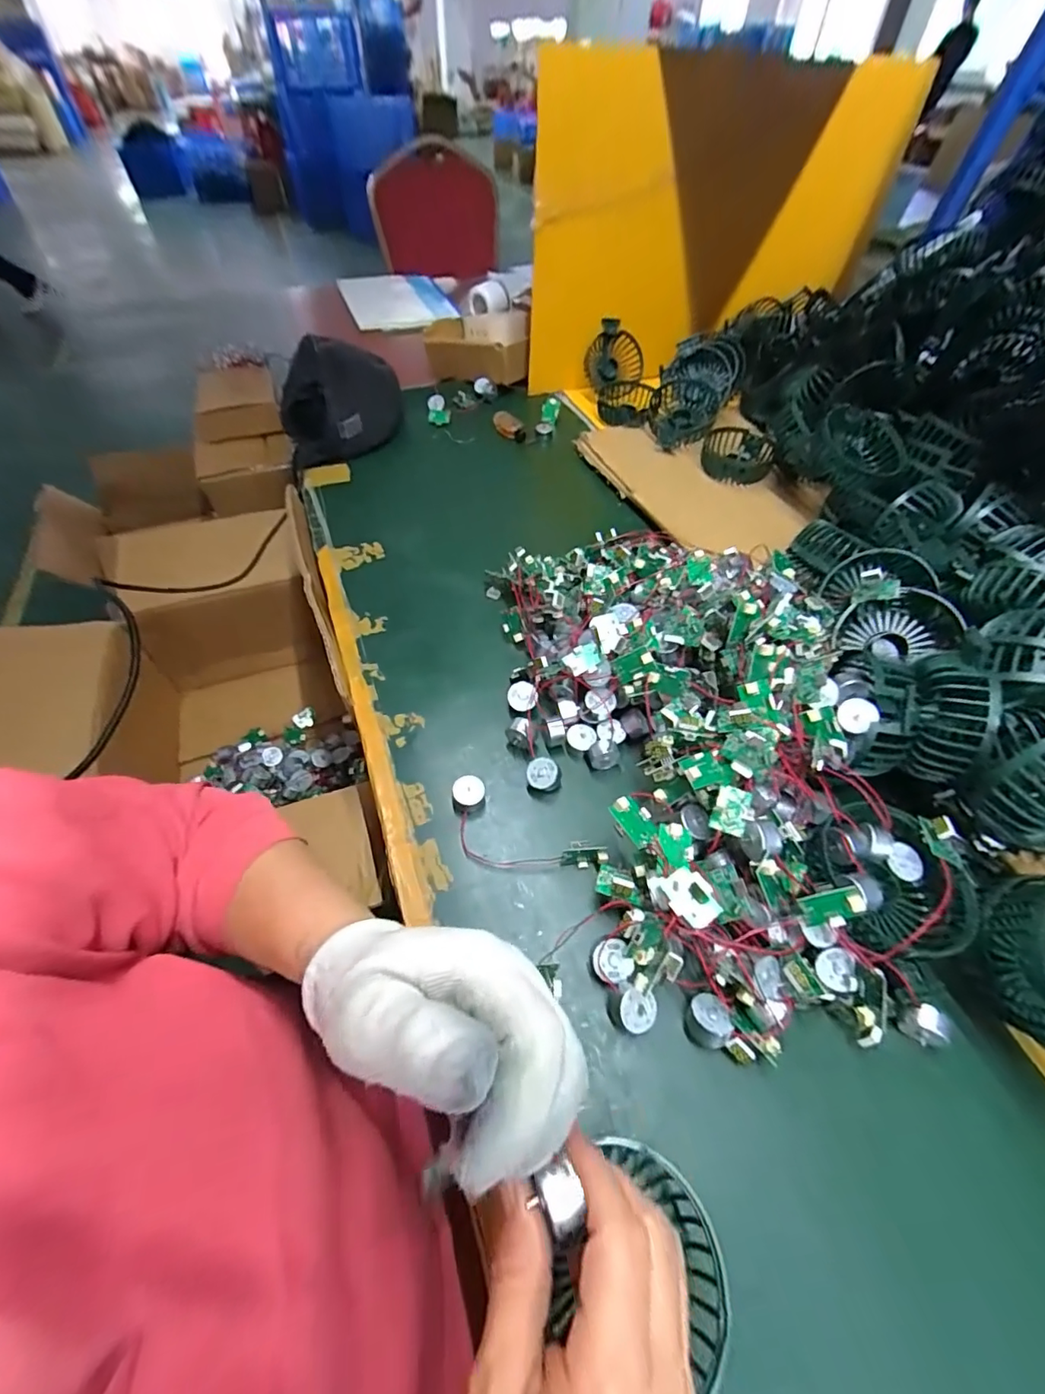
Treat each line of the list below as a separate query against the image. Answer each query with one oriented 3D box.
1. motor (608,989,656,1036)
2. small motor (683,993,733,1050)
[{"bbox_3d":[0.062,0.177,0.293,0.024,0.020,0.019,7,52,4],"label":"motor"},{"bbox_3d":[0.104,0.182,0.293,0.021,0.020,0.026,4,52,2],"label":"small motor"}]

